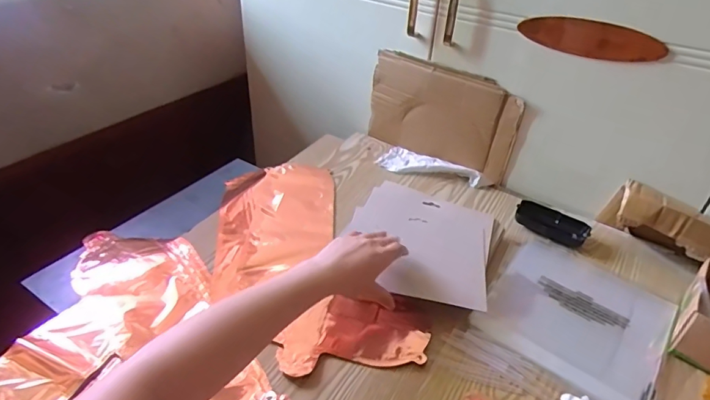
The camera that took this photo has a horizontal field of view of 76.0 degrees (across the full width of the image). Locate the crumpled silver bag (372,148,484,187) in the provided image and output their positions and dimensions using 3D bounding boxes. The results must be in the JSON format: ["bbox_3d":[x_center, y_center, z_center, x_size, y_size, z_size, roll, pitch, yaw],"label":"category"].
[{"bbox_3d":[0.132,-0.059,0.825,0.180,0.026,0.069,25,42,25],"label":"crumpled silver bag"}]

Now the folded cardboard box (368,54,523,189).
[{"bbox_3d":[0.150,-0.150,0.815,0.272,0.172,0.025,26,42,26],"label":"folded cardboard box"}]

